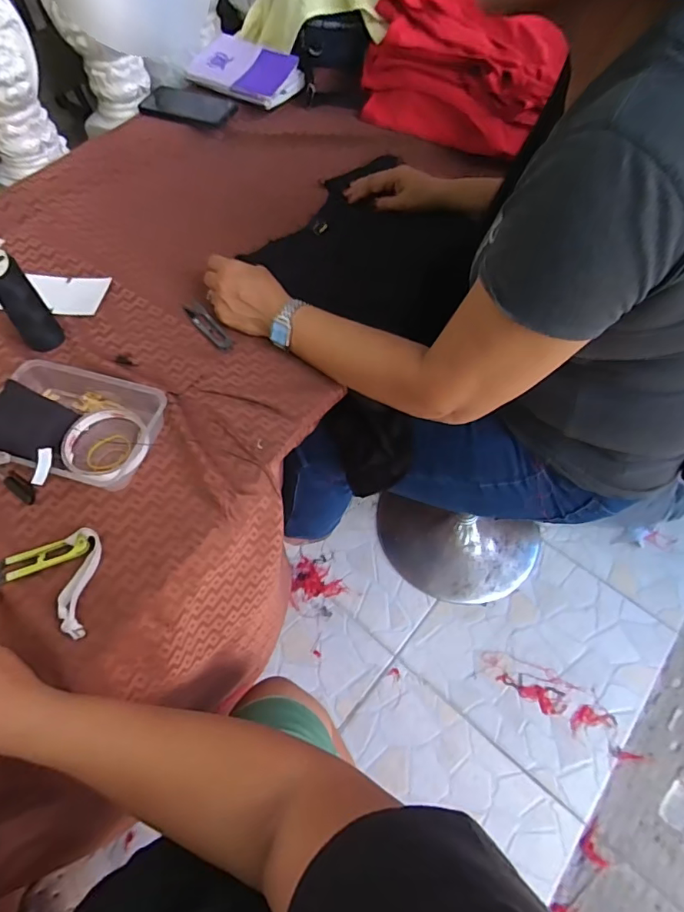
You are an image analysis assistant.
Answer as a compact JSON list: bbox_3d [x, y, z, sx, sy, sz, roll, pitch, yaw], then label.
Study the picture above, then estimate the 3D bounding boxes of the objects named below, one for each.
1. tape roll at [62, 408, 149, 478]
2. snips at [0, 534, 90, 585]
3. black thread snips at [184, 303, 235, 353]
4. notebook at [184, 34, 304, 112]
[{"bbox_3d":[-0.240,-0.013,0.499,0.093,0.024,0.078,24,61,15],"label":"tape roll"},{"bbox_3d":[-0.280,0.095,0.436,0.101,0.009,0.022,-18,59,-10],"label":"snips"},{"bbox_3d":[-0.168,-0.164,0.603,0.022,0.006,0.102,-33,63,-18],"label":"black thread snips"},{"bbox_3d":[-0.160,-0.676,0.853,0.185,0.016,0.123,30,77,7],"label":"notebook"}]

